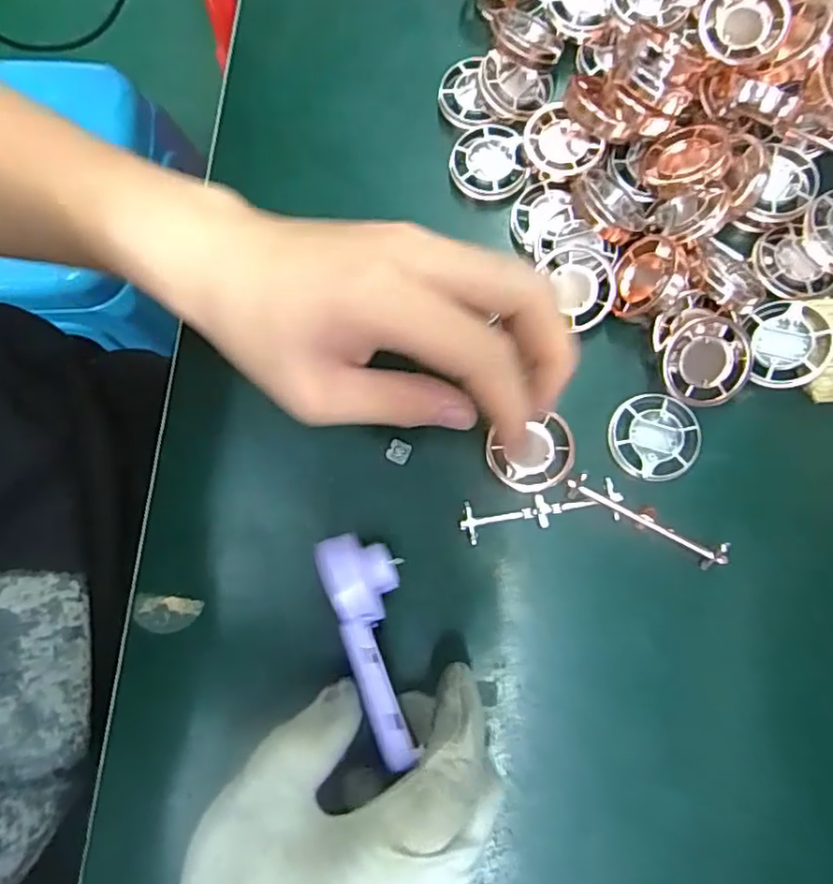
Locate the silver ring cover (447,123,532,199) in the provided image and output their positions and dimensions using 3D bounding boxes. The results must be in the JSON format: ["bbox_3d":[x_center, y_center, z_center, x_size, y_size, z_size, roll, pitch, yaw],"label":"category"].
[{"bbox_3d":[0.036,-0.139,0.313,0.036,0.007,0.041,-12,78,-1],"label":"silver ring cover"}]

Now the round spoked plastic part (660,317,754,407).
[{"bbox_3d":[0.128,-0.035,0.276,0.037,0.004,0.037,2,96,15],"label":"round spoked plastic part"}]

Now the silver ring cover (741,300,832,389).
[{"bbox_3d":[0.164,-0.044,0.275,0.033,0.006,0.039,-7,76,25],"label":"silver ring cover"}]

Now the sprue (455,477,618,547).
[{"bbox_3d":[0.055,0.031,0.277,0.071,0.007,0.018,-10,78,0],"label":"sprue"}]

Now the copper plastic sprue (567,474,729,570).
[{"bbox_3d":[0.099,0.034,0.271,0.071,0.016,0.011,27,80,7],"label":"copper plastic sprue"}]

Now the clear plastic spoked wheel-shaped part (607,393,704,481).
[{"bbox_3d":[0.106,-0.002,0.280,0.039,0.010,0.038,0,79,1],"label":"clear plastic spoked wheel-shaped part"}]

